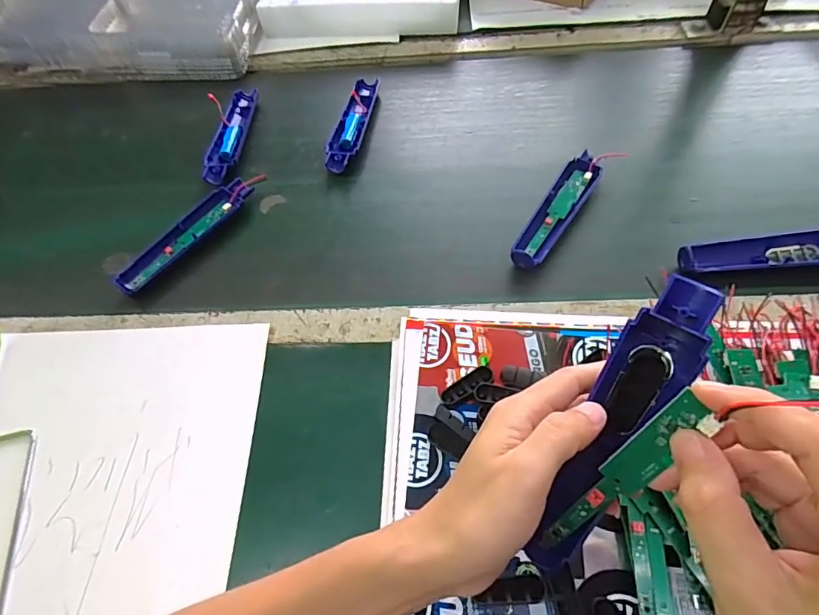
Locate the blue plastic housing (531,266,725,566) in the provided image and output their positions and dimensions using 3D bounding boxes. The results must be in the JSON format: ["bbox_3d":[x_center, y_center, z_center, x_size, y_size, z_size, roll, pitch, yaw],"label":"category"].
[{"bbox_3d":[0.108,0.070,0.257,0.036,0.031,0.179,26,102,18],"label":"blue plastic housing"}]

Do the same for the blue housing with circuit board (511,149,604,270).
[{"bbox_3d":[0.155,-0.099,0.506,0.037,0.024,0.163,29,64,19],"label":"blue housing with circuit board"}]

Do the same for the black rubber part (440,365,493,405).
[{"bbox_3d":[0.046,0.062,0.392,0.045,0.005,0.014,-28,61,-13],"label":"black rubber part"}]

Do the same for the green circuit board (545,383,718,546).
[{"bbox_3d":[0.101,0.090,0.242,0.006,0.132,0.018,-23,56,-41],"label":"green circuit board"}]

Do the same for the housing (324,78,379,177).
[{"bbox_3d":[-0.069,-0.227,0.599,0.035,0.017,0.166,9,59,9],"label":"housing"}]

